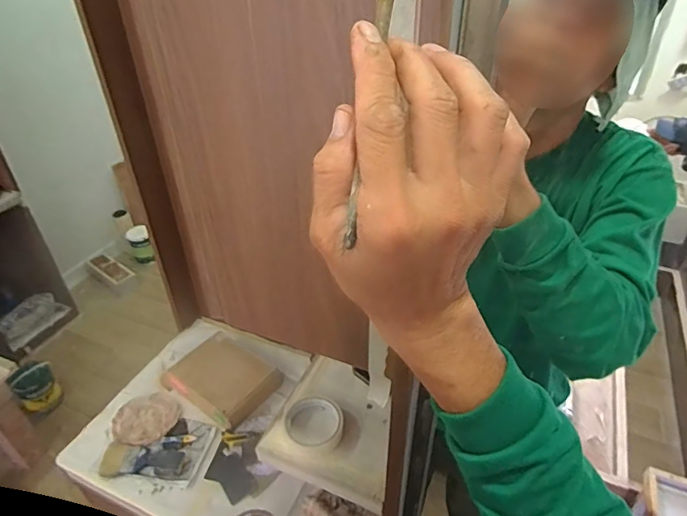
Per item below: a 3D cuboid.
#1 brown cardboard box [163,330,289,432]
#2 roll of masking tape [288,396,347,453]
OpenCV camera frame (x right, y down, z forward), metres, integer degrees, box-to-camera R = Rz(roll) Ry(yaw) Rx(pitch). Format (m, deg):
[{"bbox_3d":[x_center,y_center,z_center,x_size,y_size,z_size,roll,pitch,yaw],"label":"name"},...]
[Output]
[{"bbox_3d":[-0.367,0.351,1.395,0.325,0.069,0.219,24,43,30],"label":"brown cardboard box"},{"bbox_3d":[-0.041,0.246,0.701,0.081,0.021,0.096,-25,42,-29],"label":"roll of masking tape"}]

